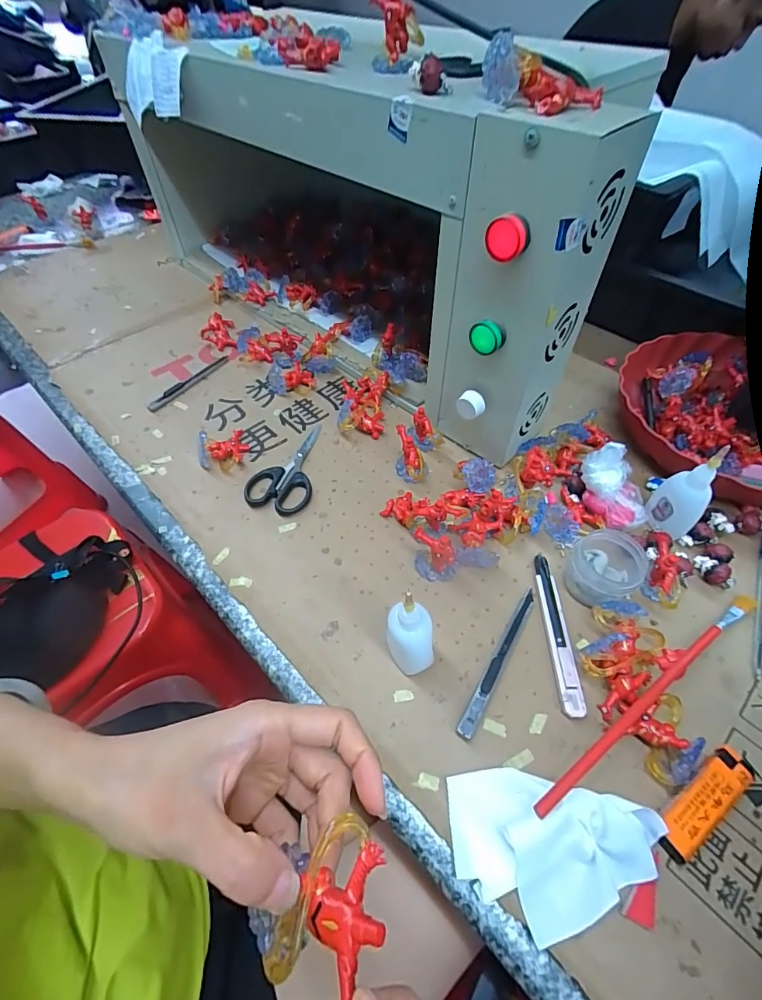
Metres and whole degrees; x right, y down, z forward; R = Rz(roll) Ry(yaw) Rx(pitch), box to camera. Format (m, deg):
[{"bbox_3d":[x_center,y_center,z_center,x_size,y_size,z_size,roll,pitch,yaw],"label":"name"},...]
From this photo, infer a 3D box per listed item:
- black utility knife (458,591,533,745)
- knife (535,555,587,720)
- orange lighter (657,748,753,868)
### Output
[{"bbox_3d":[0.092,0.121,0.340,0.010,0.009,0.132,26,59,21],"label":"black utility knife"},{"bbox_3d":[0.141,0.103,0.353,0.017,0.011,0.132,0,53,3],"label":"knife"},{"bbox_3d":[0.207,0.193,0.282,0.080,0.016,0.023,-28,57,-17],"label":"orange lighter"}]

